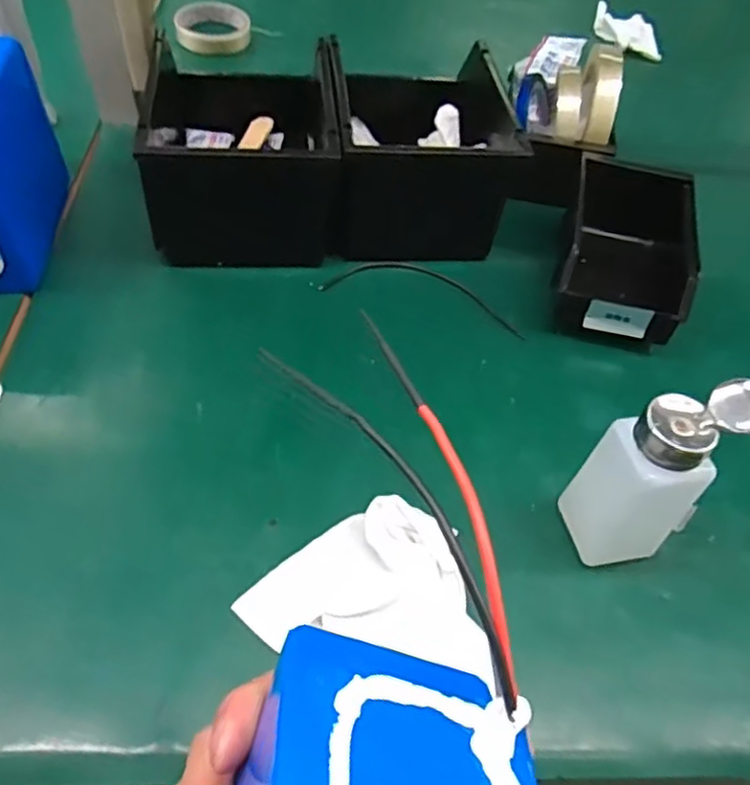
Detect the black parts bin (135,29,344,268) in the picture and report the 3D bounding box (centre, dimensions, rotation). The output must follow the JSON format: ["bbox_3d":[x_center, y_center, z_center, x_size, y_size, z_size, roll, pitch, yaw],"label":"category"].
[{"bbox_3d":[-0.130,-0.240,0.613,0.180,0.119,0.234,-1,53,-7],"label":"black parts bin"}]

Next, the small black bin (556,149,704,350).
[{"bbox_3d":[0.225,-0.130,0.595,0.108,0.081,0.181,15,52,5],"label":"small black bin"}]

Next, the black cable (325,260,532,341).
[{"bbox_3d":[0.048,-0.092,0.597,0.182,0.007,0.065,15,53,6],"label":"black cable"}]

